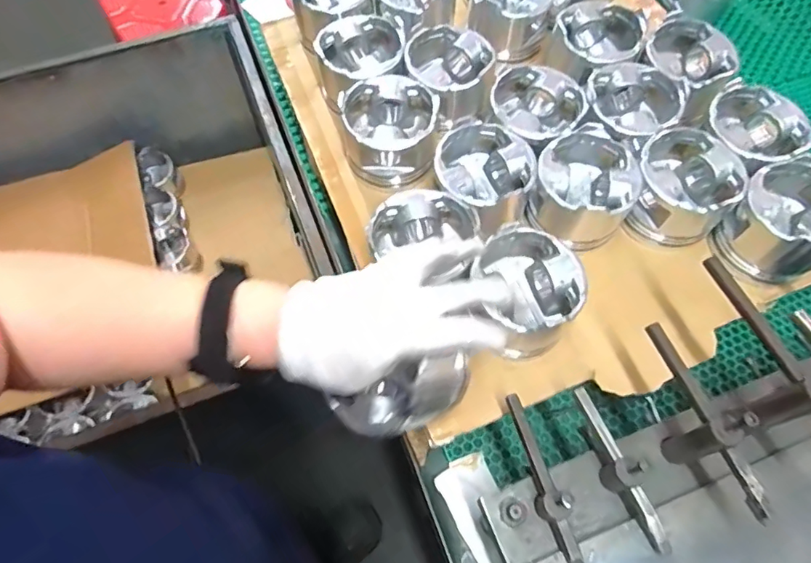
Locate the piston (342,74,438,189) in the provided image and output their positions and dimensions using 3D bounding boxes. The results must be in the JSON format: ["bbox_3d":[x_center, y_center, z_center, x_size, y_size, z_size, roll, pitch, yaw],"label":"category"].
[{"bbox_3d":[-0.018,-0.164,0.564,0.100,0.074,0.097,0,64,1],"label":"piston"}]

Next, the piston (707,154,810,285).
[{"bbox_3d":[0.383,-0.057,0.516,0.104,0.087,0.101,-33,68,-14],"label":"piston"}]

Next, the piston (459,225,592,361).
[{"bbox_3d":[0.109,0.013,0.474,0.100,0.087,0.102,0,64,1],"label":"piston"}]

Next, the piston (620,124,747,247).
[{"bbox_3d":[0.285,-0.094,0.529,0.094,0.077,0.097,0,64,1],"label":"piston"}]

